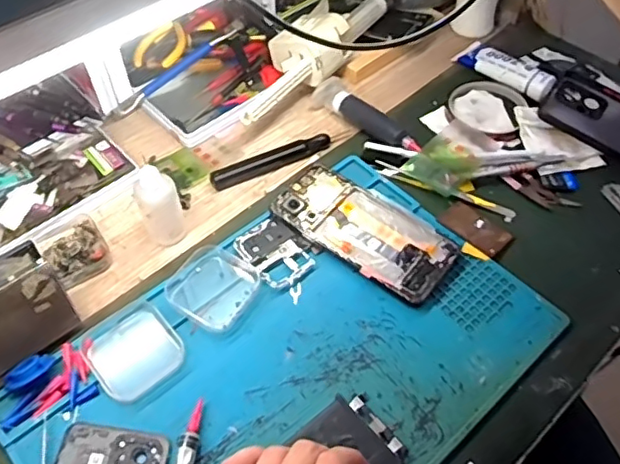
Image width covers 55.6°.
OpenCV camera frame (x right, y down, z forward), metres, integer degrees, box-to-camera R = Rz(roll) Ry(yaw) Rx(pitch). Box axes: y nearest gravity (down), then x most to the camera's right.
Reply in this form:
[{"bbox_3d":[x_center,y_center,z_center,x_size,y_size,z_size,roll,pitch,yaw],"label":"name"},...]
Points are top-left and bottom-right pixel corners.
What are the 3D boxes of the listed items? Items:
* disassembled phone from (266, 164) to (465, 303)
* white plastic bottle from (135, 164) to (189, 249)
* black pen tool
[{"bbox_3d":[0.046,-0.003,0.515,0.159,0.009,0.074,32,59,21],"label":"disassembled phone"},{"bbox_3d":[-0.125,-0.022,0.495,0.033,0.072,0.029,-16,55,-12],"label":"white plastic bottle"},{"bbox_3d":[-0.037,-0.071,0.575,0.124,0.014,0.017,-22,56,-17],"label":"black pen tool"}]

